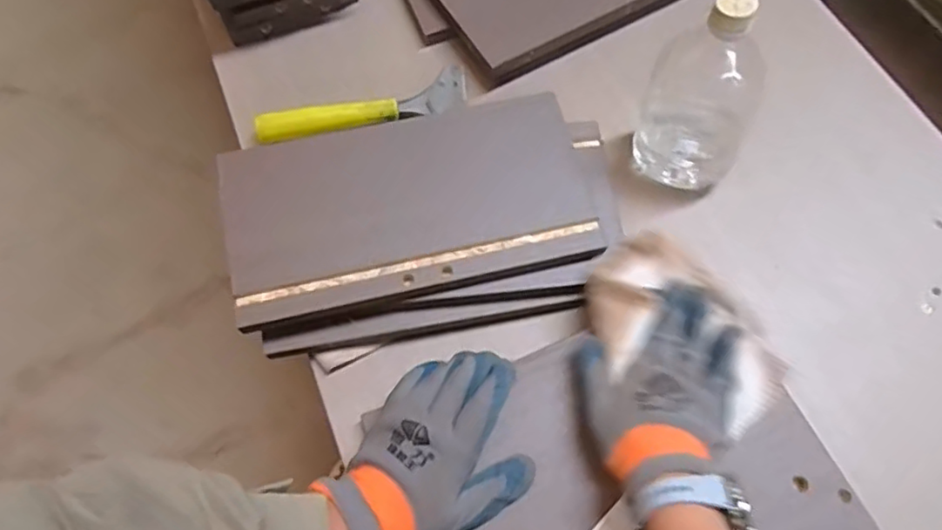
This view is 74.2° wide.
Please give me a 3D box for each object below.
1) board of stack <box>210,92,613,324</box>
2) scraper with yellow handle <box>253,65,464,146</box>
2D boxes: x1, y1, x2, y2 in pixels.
[{"bbox_3d":[-0.049,-0.056,0.531,0.304,0.014,0.160,-11,69,-9],"label":"board of stack"},{"bbox_3d":[-0.104,-0.157,0.623,0.212,0.027,0.045,-20,67,-8],"label":"scraper with yellow handle"}]

